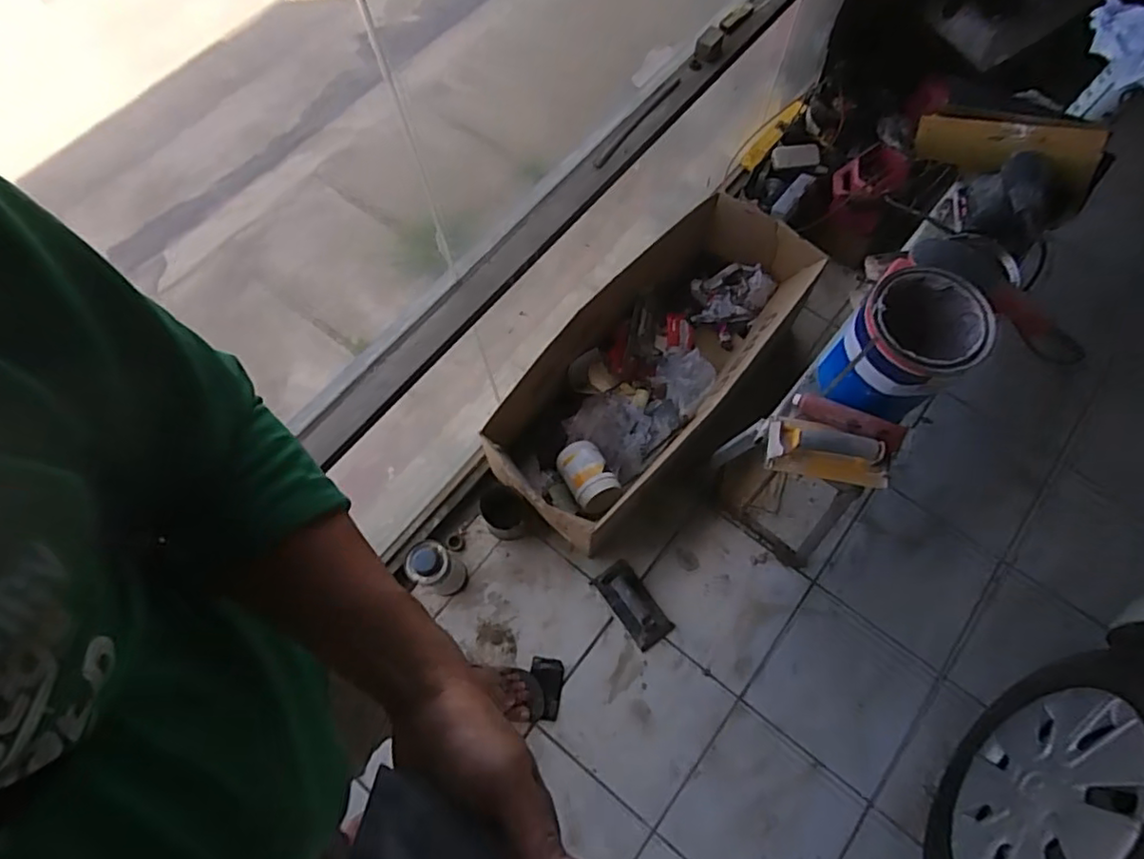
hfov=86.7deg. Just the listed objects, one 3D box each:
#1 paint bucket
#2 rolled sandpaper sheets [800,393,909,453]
[{"bbox_3d":[0.503,-0.121,0.932,0.157,0.184,0.167,0,68,1],"label":"paint bucket"},{"bbox_3d":[0.443,-0.011,0.970,0.162,0.031,0.036,25,70,31],"label":"rolled sandpaper sheets"}]

